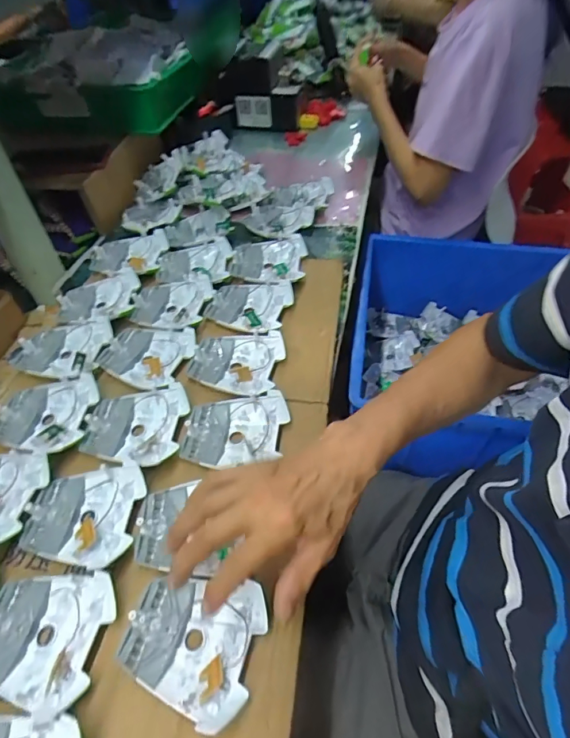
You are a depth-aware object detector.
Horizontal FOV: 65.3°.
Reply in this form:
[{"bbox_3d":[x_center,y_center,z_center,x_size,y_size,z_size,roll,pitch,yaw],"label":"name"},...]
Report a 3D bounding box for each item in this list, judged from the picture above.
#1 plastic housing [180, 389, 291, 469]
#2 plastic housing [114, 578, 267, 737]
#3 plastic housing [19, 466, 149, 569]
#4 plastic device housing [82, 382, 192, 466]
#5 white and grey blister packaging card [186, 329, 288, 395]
[{"bbox_3d":[-0.054,0.065,0.485,0.115,0.016,0.078,-6,50,-3],"label":"plastic housing"},{"bbox_3d":[-0.076,0.219,0.365,0.108,0.017,0.096,13,51,13],"label":"plastic housing"},{"bbox_3d":[-0.195,0.139,0.429,0.105,0.015,0.093,0,50,2],"label":"plastic housing"},{"bbox_3d":[-0.165,0.063,0.488,0.111,0.015,0.096,-6,50,-3],"label":"plastic device housing"},{"bbox_3d":[-0.059,-0.013,0.549,0.103,0.013,0.097,12,51,12],"label":"white and grey blister packaging card"}]

